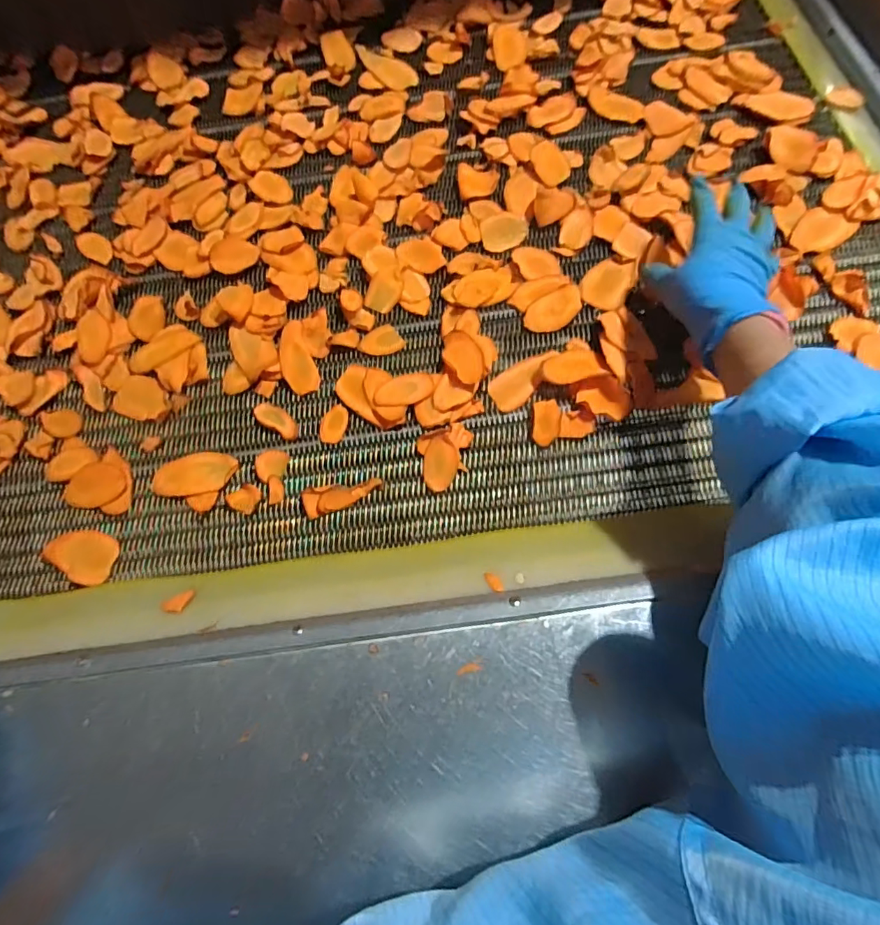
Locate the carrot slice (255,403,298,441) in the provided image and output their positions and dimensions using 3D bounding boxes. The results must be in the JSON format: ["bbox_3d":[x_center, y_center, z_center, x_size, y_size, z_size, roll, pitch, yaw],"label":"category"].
[{"bbox_3d":[-0.157,-0.042,0.470,0.051,0.004,0.022,29,75,12],"label":"carrot slice"}]

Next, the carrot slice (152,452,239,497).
[{"bbox_3d":[-0.229,0.010,0.456,0.076,0.004,0.041,-10,70,-1],"label":"carrot slice"}]

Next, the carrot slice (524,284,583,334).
[{"bbox_3d":[0.114,-0.152,0.484,0.060,0.010,0.038,-32,72,-8],"label":"carrot slice"}]

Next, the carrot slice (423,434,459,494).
[{"bbox_3d":[0.000,0.002,0.443,0.031,0.007,0.049,4,85,8],"label":"carrot slice"}]

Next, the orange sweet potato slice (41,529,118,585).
[{"bbox_3d":[-0.325,0.083,0.440,0.065,0.005,0.045,15,72,8],"label":"orange sweet potato slice"}]

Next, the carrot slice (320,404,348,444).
[{"bbox_3d":[-0.101,-0.037,0.465,0.023,0.004,0.038,12,72,7],"label":"carrot slice"}]

